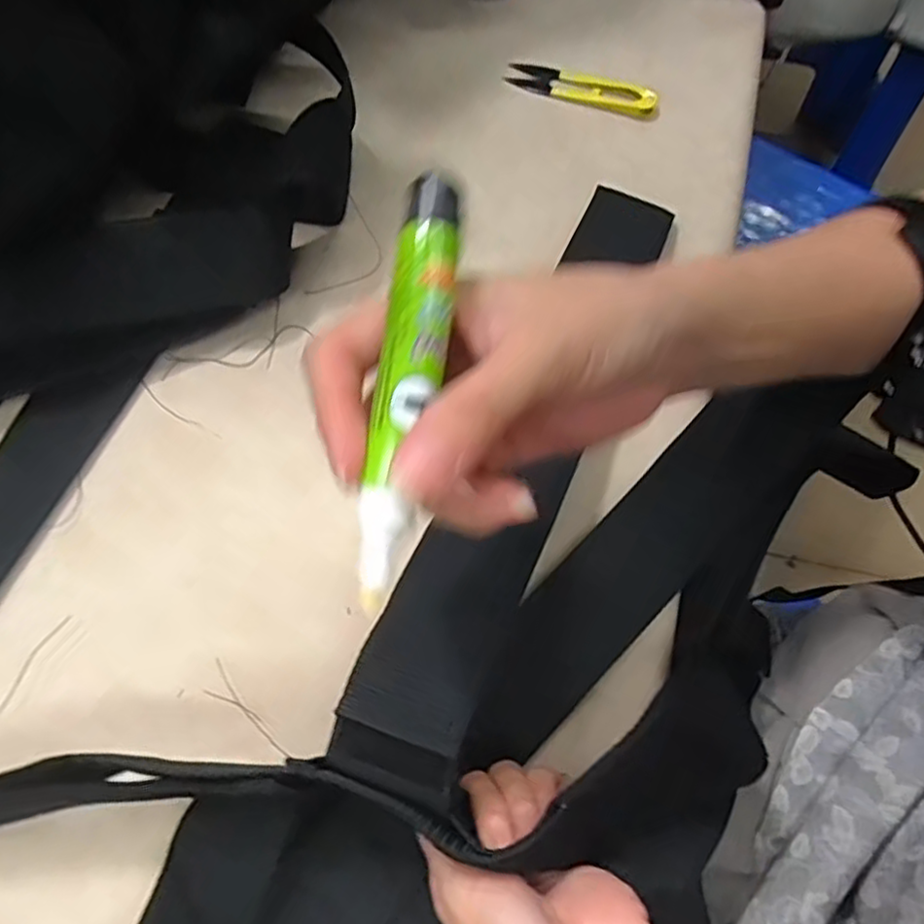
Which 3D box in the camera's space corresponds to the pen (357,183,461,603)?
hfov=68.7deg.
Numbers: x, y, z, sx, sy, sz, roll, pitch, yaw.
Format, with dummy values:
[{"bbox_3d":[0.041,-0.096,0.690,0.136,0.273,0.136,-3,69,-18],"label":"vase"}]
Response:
[{"bbox_3d":[-0.015,-0.022,0.173,0.016,0.012,0.113,7,77,5],"label":"pen"}]

